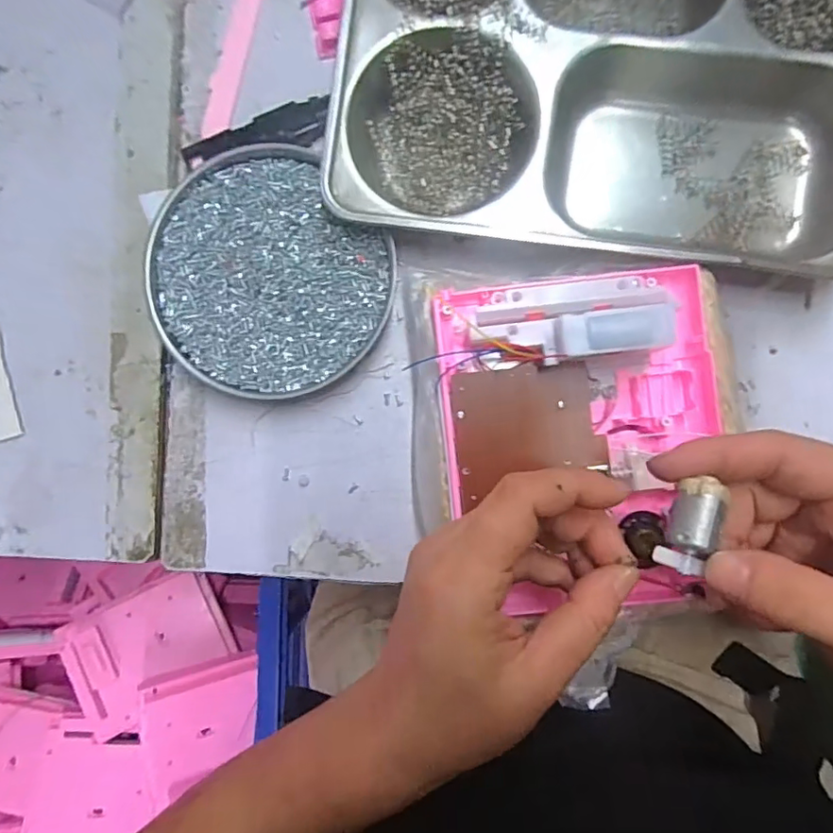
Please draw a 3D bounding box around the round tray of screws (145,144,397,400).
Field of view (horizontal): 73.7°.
[{"bbox_3d":[-0.084,-0.077,0.313,0.125,0.018,0.132,0,91,4],"label":"round tray of screws"}]

